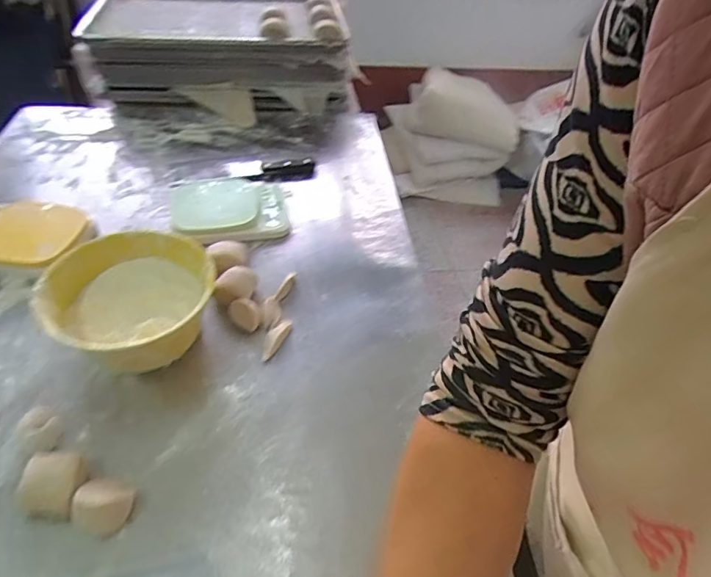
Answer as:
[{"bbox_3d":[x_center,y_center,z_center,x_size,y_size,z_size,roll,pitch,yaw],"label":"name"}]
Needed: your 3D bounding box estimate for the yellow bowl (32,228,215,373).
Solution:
[{"bbox_3d":[-0.287,0.024,0.637,0.203,0.092,0.201,3,45,-3],"label":"yellow bowl"}]

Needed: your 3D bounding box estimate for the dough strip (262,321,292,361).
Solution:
[{"bbox_3d":[-0.112,0.070,0.672,0.022,0.007,0.069,22,47,16],"label":"dough strip"}]

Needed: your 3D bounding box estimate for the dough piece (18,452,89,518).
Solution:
[{"bbox_3d":[-0.314,0.202,0.504,0.058,0.026,0.063,7,45,1],"label":"dough piece"}]

